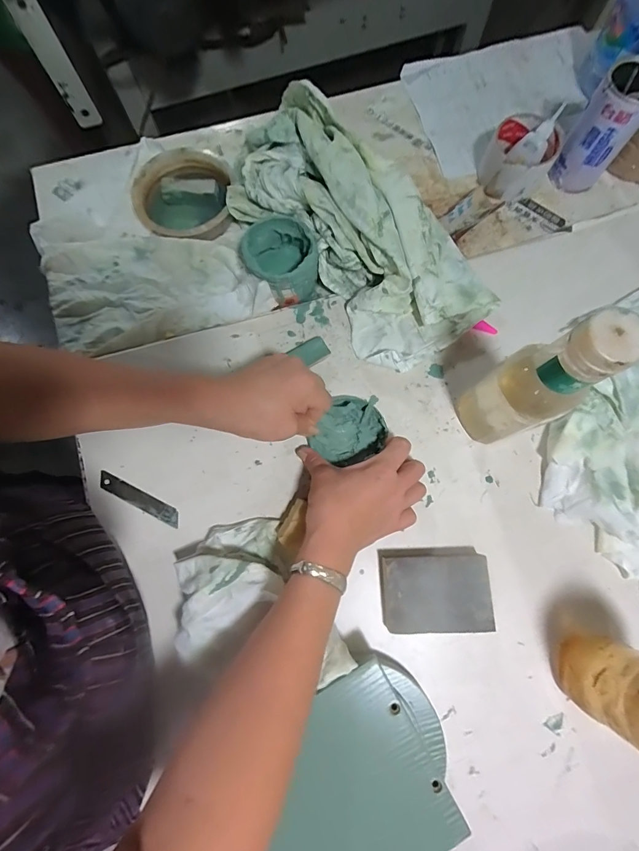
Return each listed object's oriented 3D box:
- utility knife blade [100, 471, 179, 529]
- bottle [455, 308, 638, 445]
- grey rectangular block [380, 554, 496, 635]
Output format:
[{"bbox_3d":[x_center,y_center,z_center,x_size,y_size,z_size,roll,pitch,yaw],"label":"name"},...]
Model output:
[{"bbox_3d":[-0.192,0.078,0.410,0.099,0.004,0.018,26,78,6],"label":"utility knife blade"},{"bbox_3d":[0.179,-0.031,0.333,0.059,0.202,0.062,-36,80,-8],"label":"bottle"},{"bbox_3d":[0.111,0.162,0.375,0.101,0.028,0.066,-2,77,-1],"label":"grey rectangular block"}]

